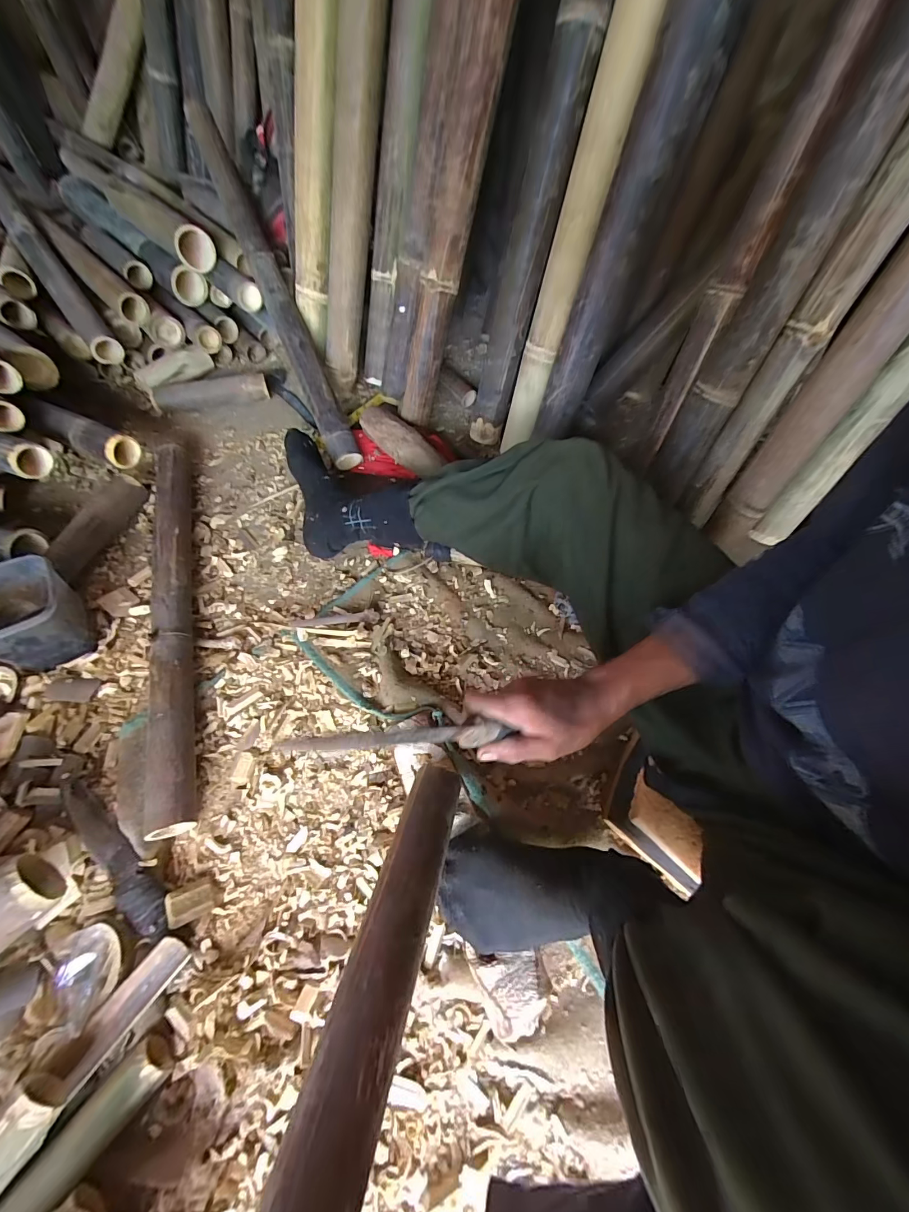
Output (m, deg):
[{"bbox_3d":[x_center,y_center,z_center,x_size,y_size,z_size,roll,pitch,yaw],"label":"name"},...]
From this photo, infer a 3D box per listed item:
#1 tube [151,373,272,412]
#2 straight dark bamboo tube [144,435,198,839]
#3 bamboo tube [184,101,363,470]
[{"bbox_3d":[-0.519,-0.451,0.890,0.231,0.054,0.045,-10,62,-9],"label":"tube"},{"bbox_3d":[-0.432,-0.014,0.643,0.047,0.066,0.669,-13,62,-10],"label":"straight dark bamboo tube"},{"bbox_3d":[-0.367,-0.652,0.836,0.064,0.066,0.820,-23,85,-15],"label":"bamboo tube"}]

